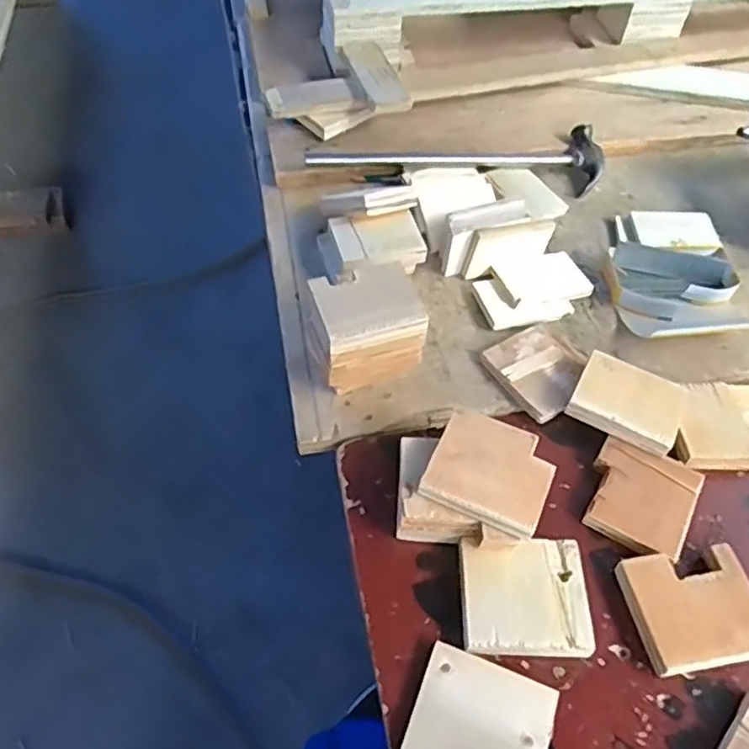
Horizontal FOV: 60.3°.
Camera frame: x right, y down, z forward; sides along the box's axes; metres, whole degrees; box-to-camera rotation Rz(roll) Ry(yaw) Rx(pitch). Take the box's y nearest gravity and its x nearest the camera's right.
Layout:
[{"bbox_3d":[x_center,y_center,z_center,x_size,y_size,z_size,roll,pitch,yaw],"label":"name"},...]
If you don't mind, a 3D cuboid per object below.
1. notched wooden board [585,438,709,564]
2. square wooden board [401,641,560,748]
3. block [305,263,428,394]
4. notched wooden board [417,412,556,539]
[{"bbox_3d":[0.226,0.104,0.543,0.083,0.009,0.092,23,57,13],"label":"notched wooden board"},{"bbox_3d":[0.071,0.243,0.437,0.091,0.005,0.091,20,56,11],"label":"square wooden board"},{"bbox_3d":[-0.012,-0.045,0.602,0.100,0.076,0.083,-15,57,-14],"label":"block"},{"bbox_3d":[0.091,0.075,0.503,0.091,0.009,0.078,21,65,15],"label":"notched wooden board"}]

